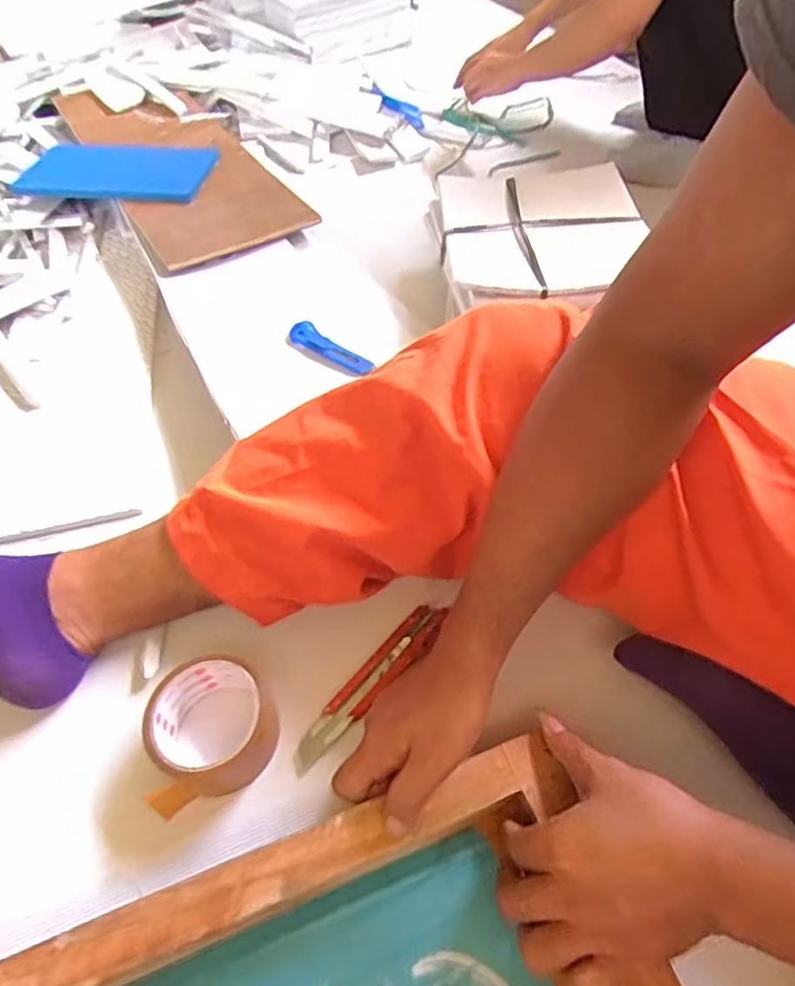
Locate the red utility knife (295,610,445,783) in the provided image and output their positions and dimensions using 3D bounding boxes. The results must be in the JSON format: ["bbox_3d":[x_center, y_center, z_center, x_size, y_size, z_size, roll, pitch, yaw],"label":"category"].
[{"bbox_3d":[-0.021,0.154,0.514,0.027,0.013,0.169,33,61,27],"label":"red utility knife"}]

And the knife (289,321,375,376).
[{"bbox_3d":[-0.076,-0.164,0.711,0.129,0.016,0.026,36,62,28],"label":"knife"}]

